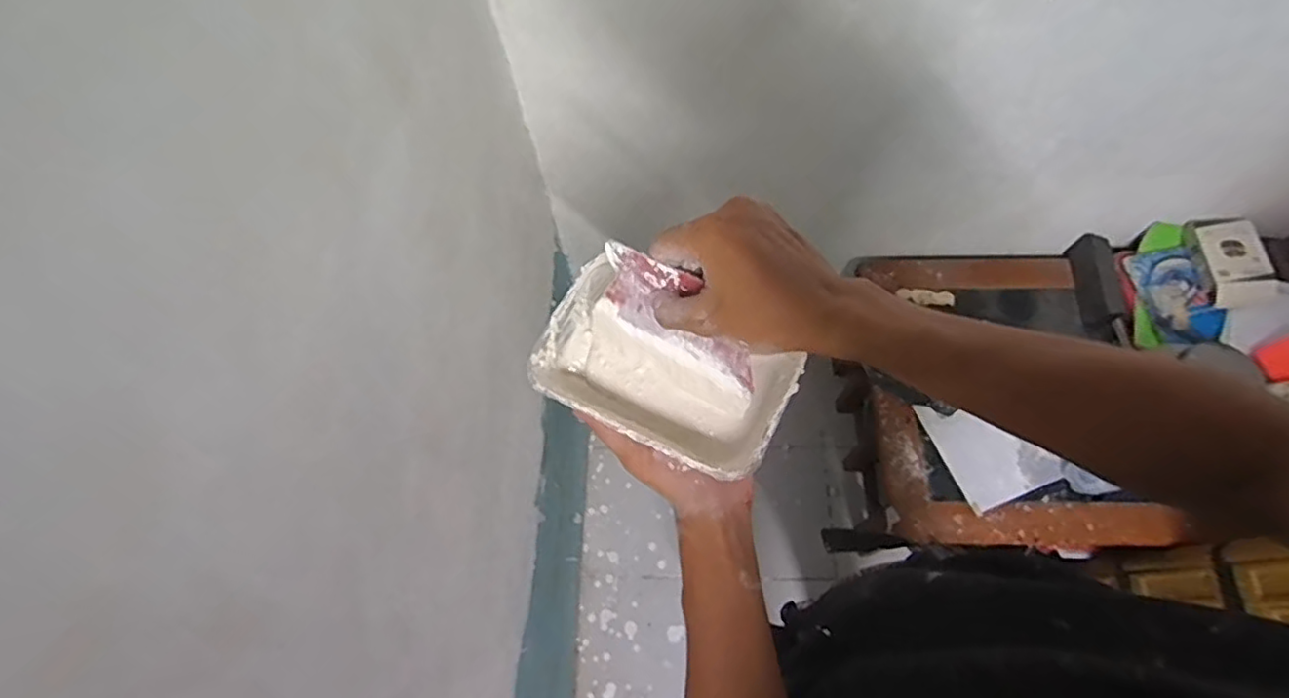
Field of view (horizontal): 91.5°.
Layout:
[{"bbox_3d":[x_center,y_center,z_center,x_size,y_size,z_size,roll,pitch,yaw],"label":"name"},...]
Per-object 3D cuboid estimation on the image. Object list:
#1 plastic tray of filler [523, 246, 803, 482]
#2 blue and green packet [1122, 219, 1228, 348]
[{"bbox_3d":[0.012,0.016,0.446,0.175,0.061,0.106,25,71,17],"label":"plastic tray of filler"},{"bbox_3d":[0.925,-0.113,1.119,0.131,0.038,0.228,-6,67,1],"label":"blue and green packet"}]

